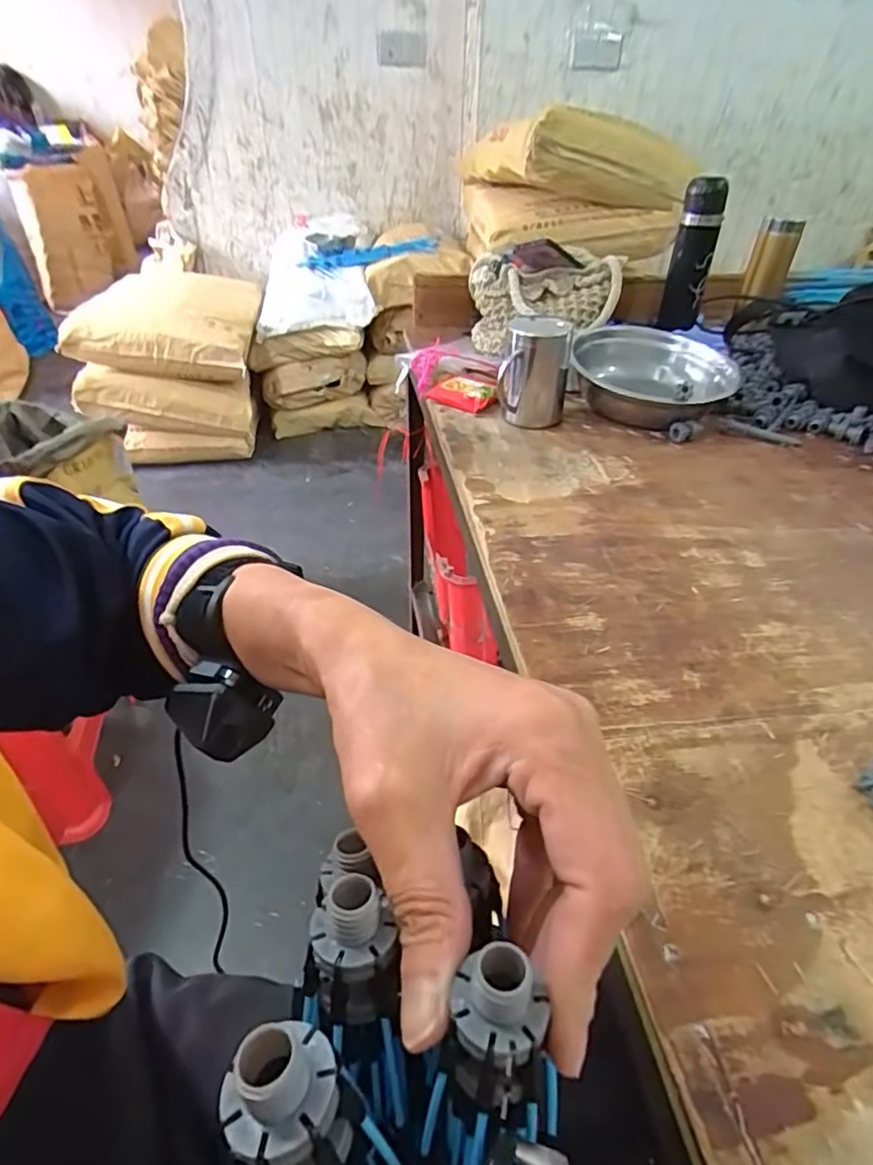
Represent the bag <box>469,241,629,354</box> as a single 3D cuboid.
[{"bbox_3d":[0.173,-0.443,0.981,0.222,0.130,0.142,-2,38,-4],"label":"bag"}]

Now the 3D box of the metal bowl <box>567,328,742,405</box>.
[{"bbox_3d":[0.280,-0.268,0.828,0.202,0.070,0.220,9,39,10],"label":"metal bowl"}]

